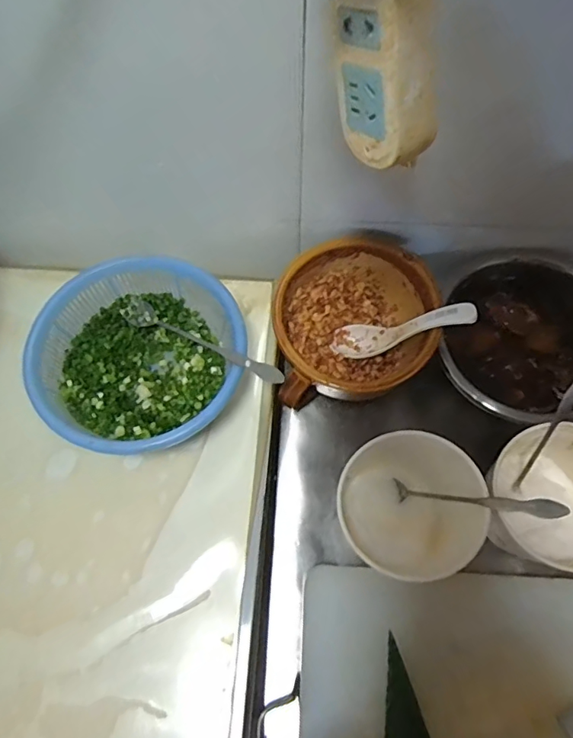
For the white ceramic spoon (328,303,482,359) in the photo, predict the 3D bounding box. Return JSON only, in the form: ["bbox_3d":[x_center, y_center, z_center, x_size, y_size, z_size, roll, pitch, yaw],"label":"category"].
[{"bbox_3d":[0.105,-0.037,0.472,0.026,0.138,0.033,29,58,-39],"label":"white ceramic spoon"}]

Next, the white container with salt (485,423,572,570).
[{"bbox_3d":[0.231,0.116,0.435,0.100,0.093,0.112,32,69,12],"label":"white container with salt"}]

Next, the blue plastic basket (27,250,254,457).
[{"bbox_3d":[-0.129,-0.009,0.455,0.178,0.068,0.171,1,66,-1],"label":"blue plastic basket"}]

